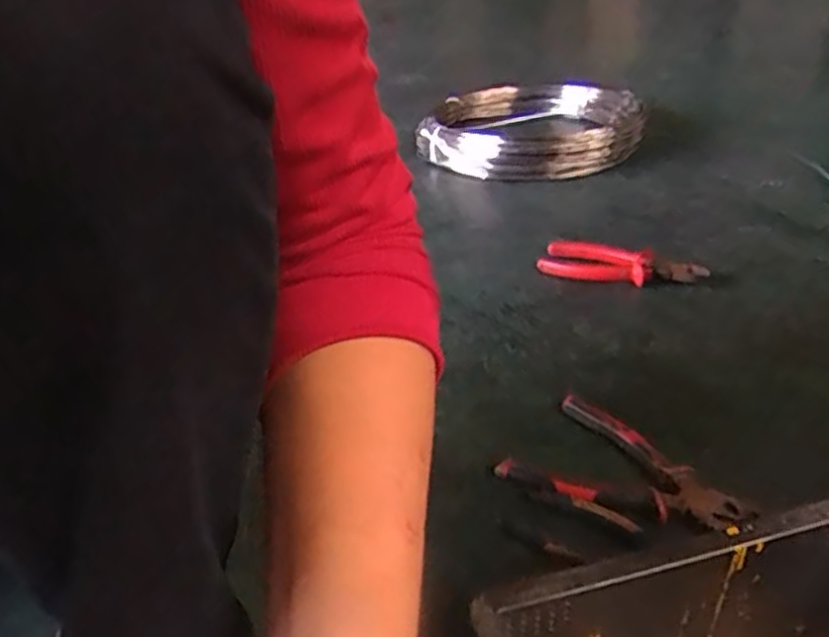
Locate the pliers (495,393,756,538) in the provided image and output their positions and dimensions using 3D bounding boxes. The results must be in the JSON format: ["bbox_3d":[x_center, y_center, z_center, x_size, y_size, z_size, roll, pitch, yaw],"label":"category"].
[{"bbox_3d":[0.171,0.122,0.571,0.176,0.015,0.107,21,39,35],"label":"pliers"}]

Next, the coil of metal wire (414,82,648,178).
[{"bbox_3d":[0.199,-0.323,1.240,0.356,0.085,0.330,2,32,11],"label":"coil of metal wire"}]

